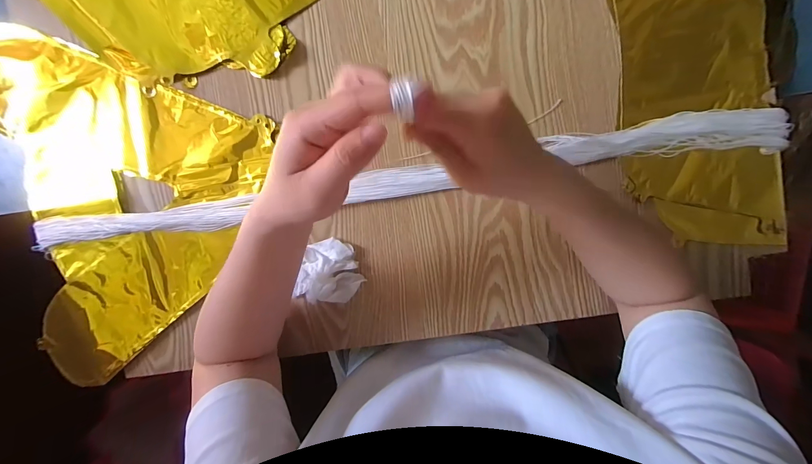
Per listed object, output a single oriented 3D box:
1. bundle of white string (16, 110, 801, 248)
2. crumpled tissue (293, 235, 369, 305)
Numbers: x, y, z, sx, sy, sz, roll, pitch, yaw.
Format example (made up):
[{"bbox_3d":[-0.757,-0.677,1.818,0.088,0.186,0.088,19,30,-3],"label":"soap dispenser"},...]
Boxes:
[{"bbox_3d":[-0.007,-0.057,0.378,0.815,0.019,0.045,-8,95,2],"label":"bundle of white string"},{"bbox_3d":[-0.090,0.047,0.384,0.075,0.019,0.070,-21,94,3],"label":"crumpled tissue"}]

